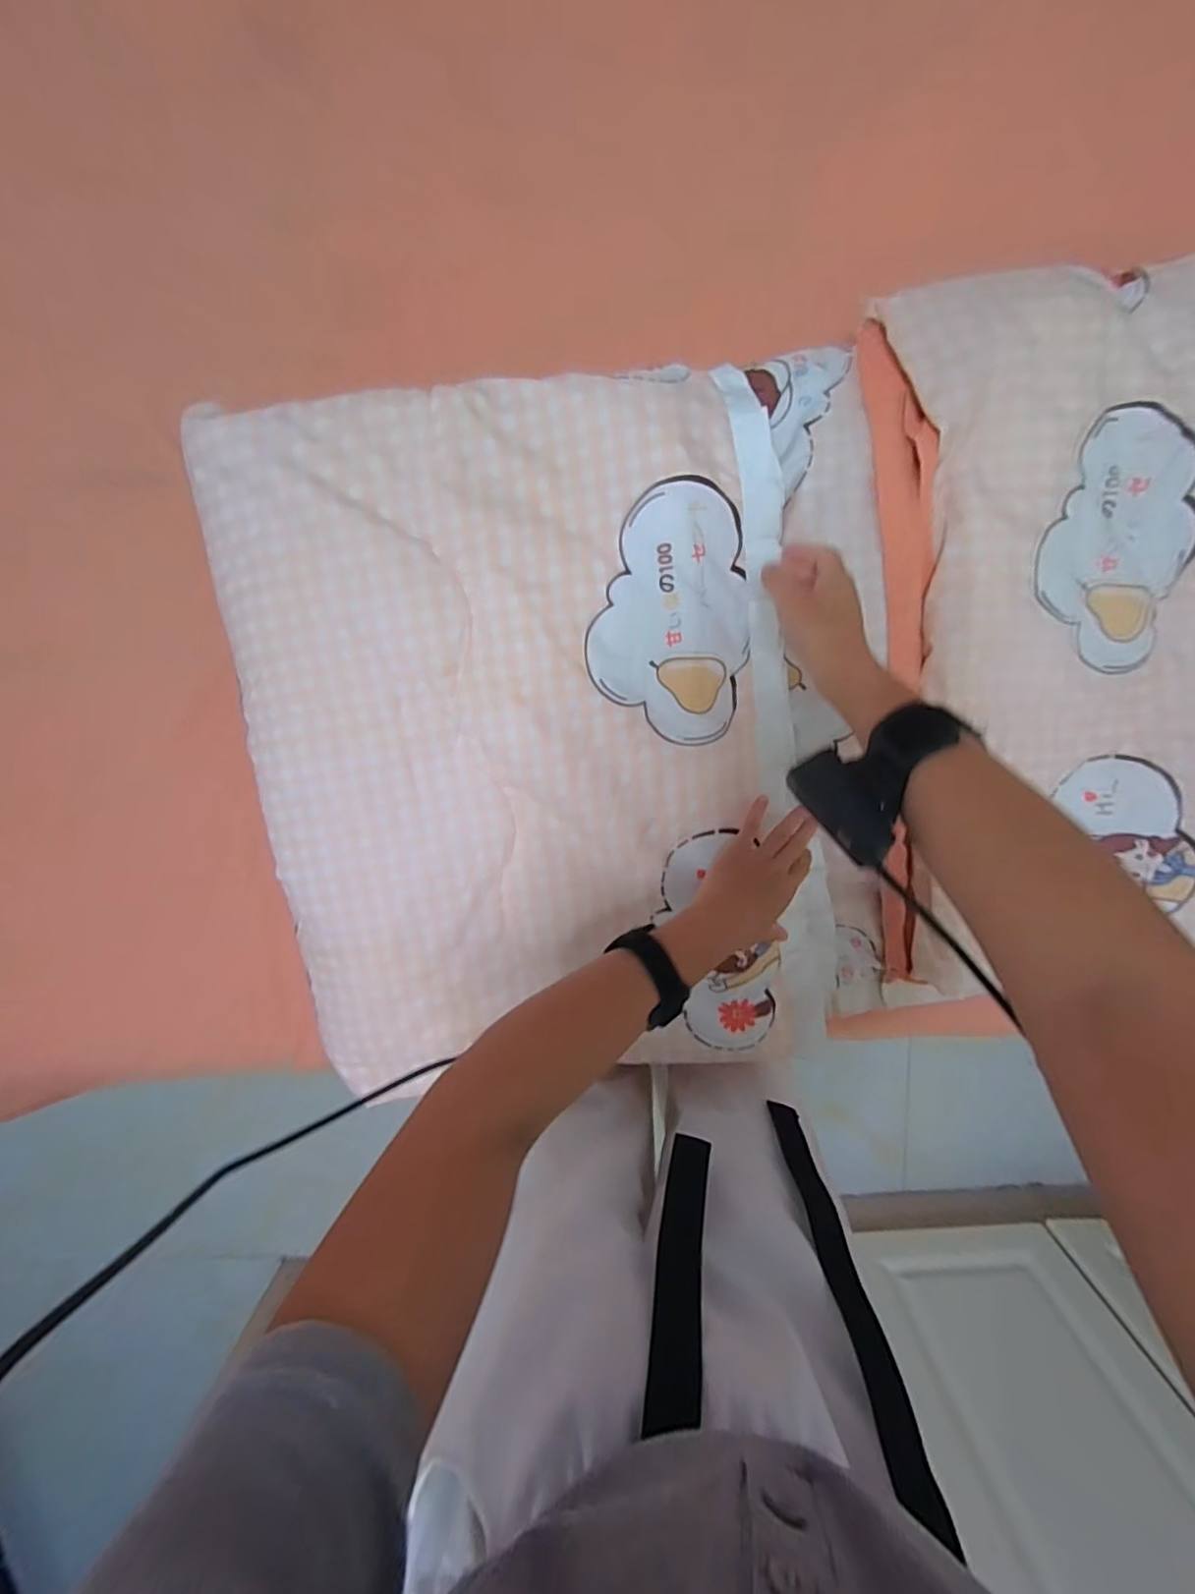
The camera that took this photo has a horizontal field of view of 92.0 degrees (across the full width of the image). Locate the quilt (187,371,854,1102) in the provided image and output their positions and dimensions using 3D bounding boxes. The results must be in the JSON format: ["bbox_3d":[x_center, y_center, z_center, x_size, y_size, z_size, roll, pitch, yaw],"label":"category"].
[{"bbox_3d":[-0.053,-0.034,0.528,0.510,0.052,0.611,-6,100,1],"label":"quilt"}]

